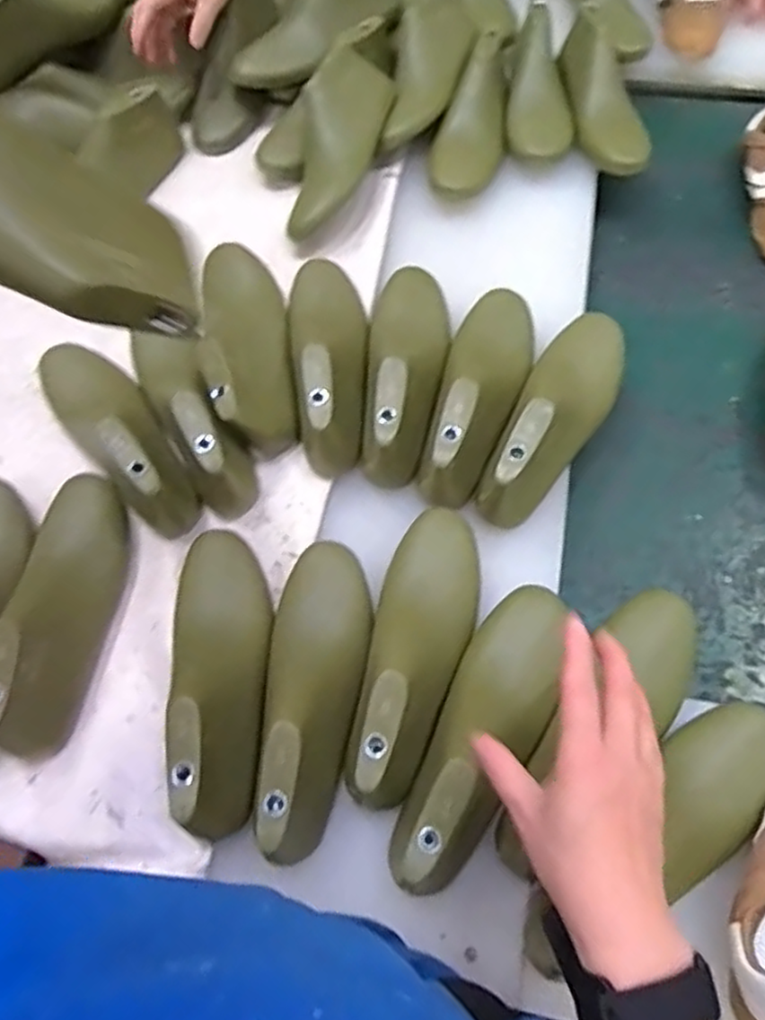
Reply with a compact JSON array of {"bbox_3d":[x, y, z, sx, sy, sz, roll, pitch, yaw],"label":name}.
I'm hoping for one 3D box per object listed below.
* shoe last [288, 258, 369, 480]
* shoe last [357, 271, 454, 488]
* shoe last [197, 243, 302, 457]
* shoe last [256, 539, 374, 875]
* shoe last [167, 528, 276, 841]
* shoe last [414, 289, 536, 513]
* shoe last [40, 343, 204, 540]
[{"bbox_3d":[-0.054,-0.162,0.705,0.082,0.089,0.272,-8,64,0],"label":"shoe last"},{"bbox_3d":[0.023,-0.154,0.679,0.078,0.075,0.243,3,64,5],"label":"shoe last"},{"bbox_3d":[-0.139,-0.179,0.708,0.083,0.074,0.249,-10,64,-1],"label":"shoe last"},{"bbox_3d":[-0.056,0.137,0.553,0.079,0.084,0.247,2,64,5],"label":"shoe last"},{"bbox_3d":[-0.128,0.120,0.562,0.072,0.091,0.242,-6,64,1],"label":"shoe last"},{"bbox_3d":[0.091,-0.122,0.669,0.082,0.070,0.249,16,66,11],"label":"shoe last"},{"bbox_3d":[-0.259,-0.088,0.678,0.075,0.088,0.242,-39,68,-14],"label":"shoe last"}]

